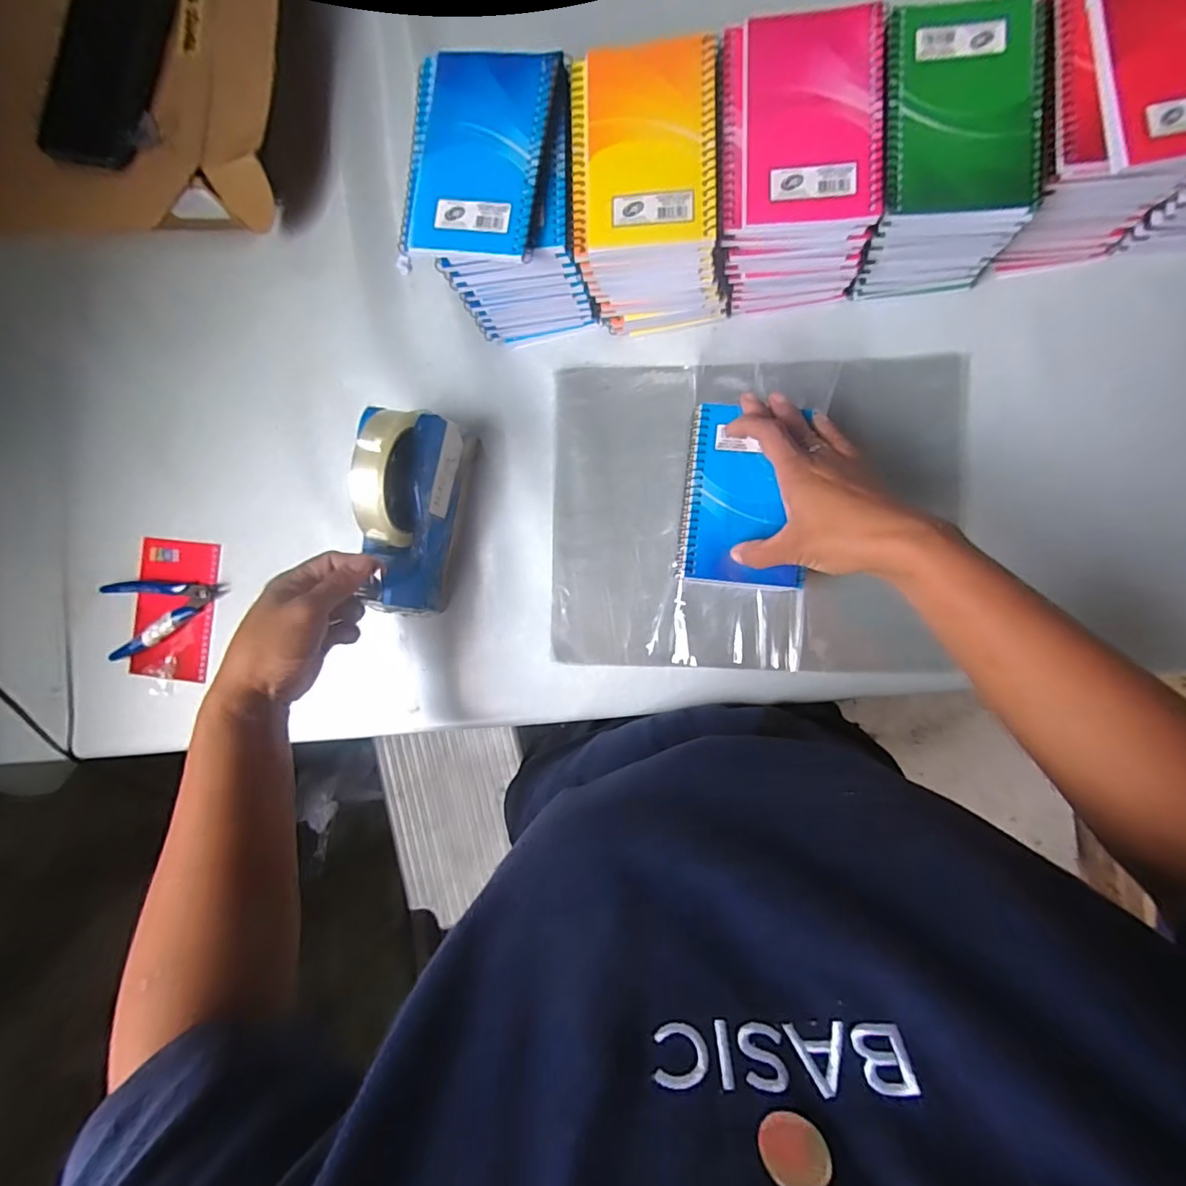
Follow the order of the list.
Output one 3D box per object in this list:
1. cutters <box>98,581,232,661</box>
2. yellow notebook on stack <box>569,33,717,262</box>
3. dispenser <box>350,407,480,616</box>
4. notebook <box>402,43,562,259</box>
[{"bbox_3d":[-0.398,0.015,0.494,0.113,0.014,0.068,-13,89,8],"label":"cutters"},{"bbox_3d":[0.031,-0.287,0.339,0.092,0.006,0.125,-1,91,6],"label":"yellow notebook on stack"},{"bbox_3d":[-0.144,-0.064,0.414,0.051,0.116,0.152,14,93,6],"label":"dispenser"},{"bbox_3d":[-0.077,-0.291,0.350,0.092,0.011,0.134,7,92,6],"label":"notebook"}]

